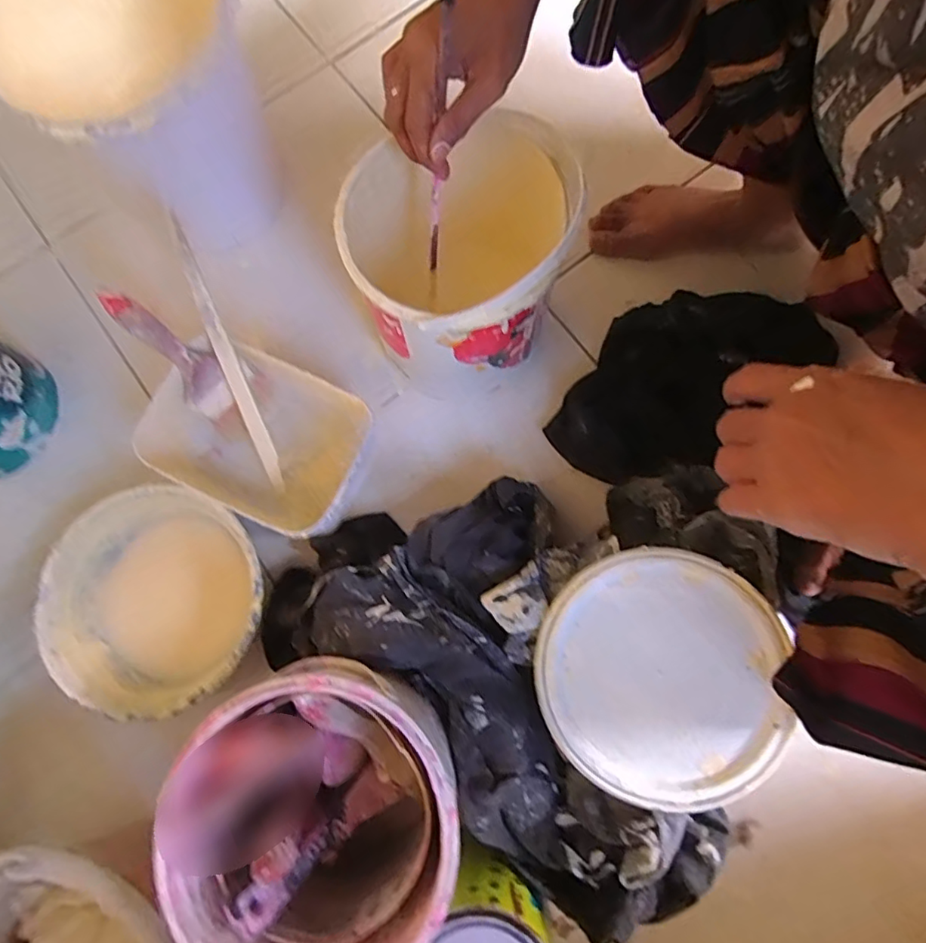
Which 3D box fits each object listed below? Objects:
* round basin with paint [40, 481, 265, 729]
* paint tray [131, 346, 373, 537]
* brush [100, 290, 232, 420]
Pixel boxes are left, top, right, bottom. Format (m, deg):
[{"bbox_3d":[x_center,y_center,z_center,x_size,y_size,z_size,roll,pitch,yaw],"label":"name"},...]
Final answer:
[{"bbox_3d":[-0.280,0.116,0.507,0.192,0.065,0.193,0,77,2],"label":"round basin with paint"},{"bbox_3d":[-0.189,-0.029,0.526,0.191,0.087,0.148,21,79,6],"label":"paint tray"},{"bbox_3d":[-0.260,-0.106,0.486,0.044,0.138,0.014,-42,49,-8],"label":"brush"}]

